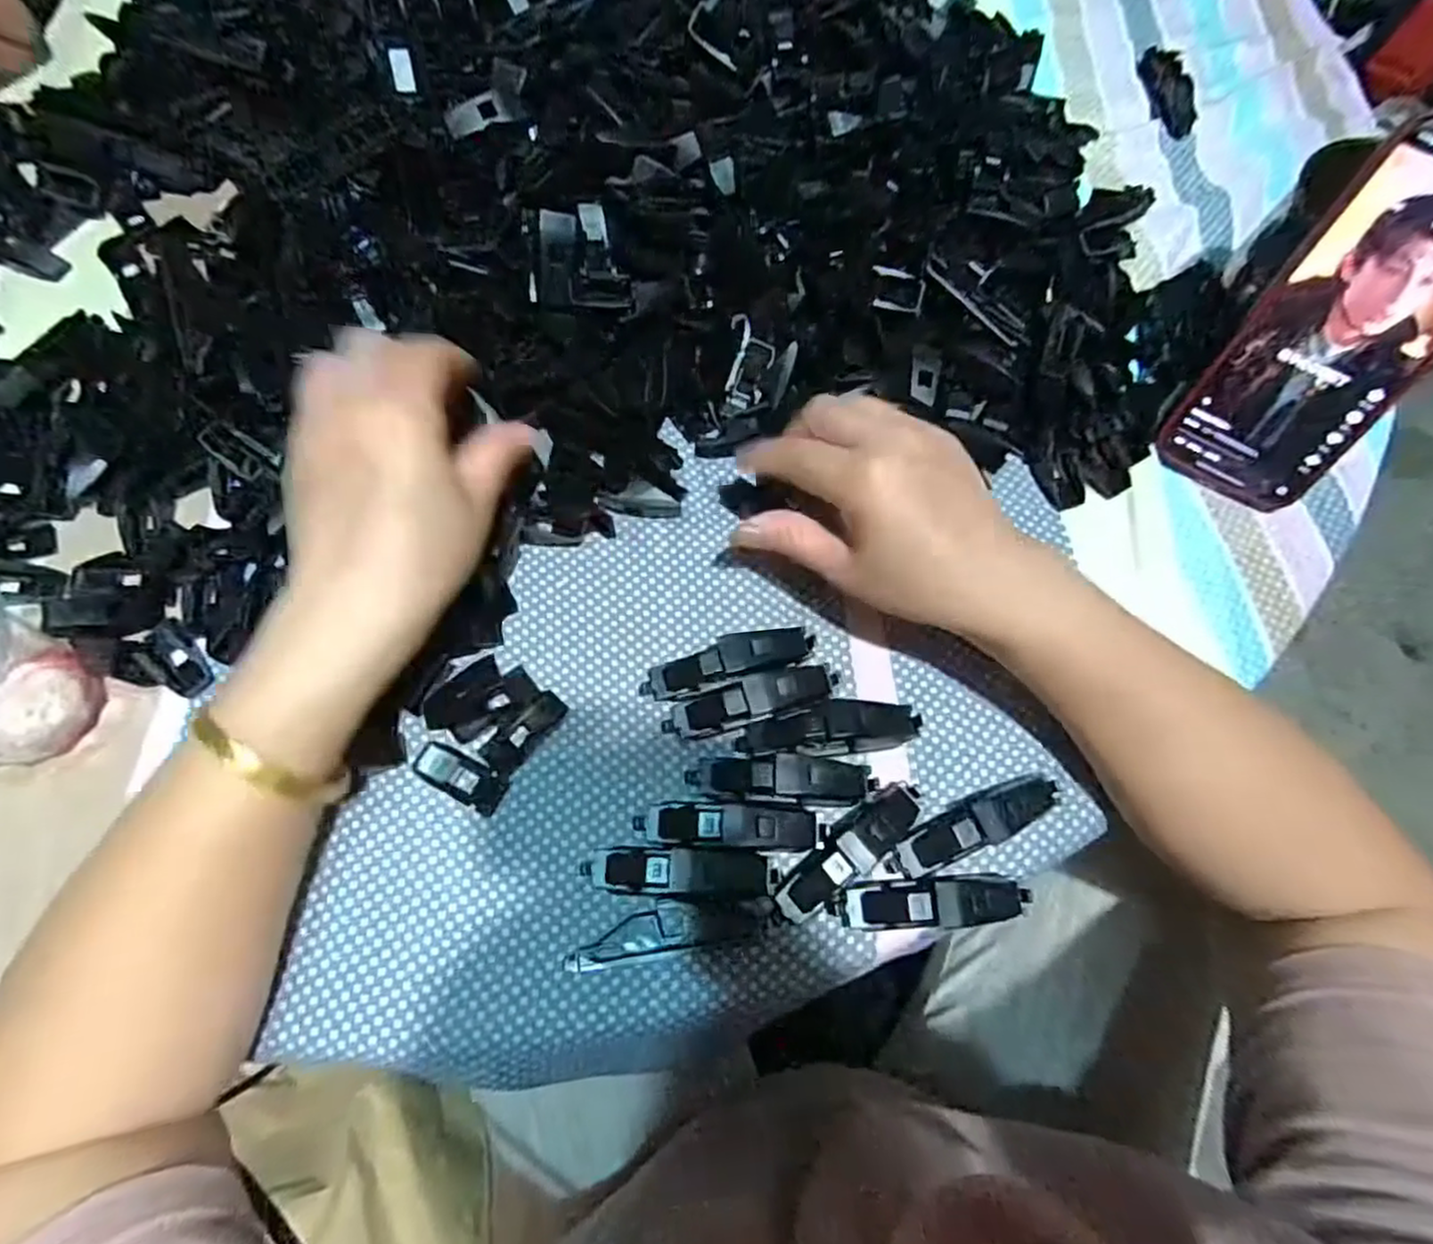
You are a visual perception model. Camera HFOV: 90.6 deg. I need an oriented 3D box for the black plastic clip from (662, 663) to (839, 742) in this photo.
[{"bbox_3d":[0.016,0.036,0.325,0.080,0.007,0.020,-15,71,-8],"label":"black plastic clip"}]

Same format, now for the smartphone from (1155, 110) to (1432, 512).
[{"bbox_3d":[0.287,-0.132,0.325,0.072,0.160,0.013,31,38,9],"label":"smartphone"}]

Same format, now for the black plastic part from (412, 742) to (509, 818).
[{"bbox_3d":[-0.112,0.068,0.312,0.042,0.004,0.018,30,71,9],"label":"black plastic part"}]

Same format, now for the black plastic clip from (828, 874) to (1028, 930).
[{"bbox_3d":[0.088,0.115,0.290,0.079,0.022,0.018,-2,70,-3],"label":"black plastic clip"}]

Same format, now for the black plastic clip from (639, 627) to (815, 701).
[{"bbox_3d":[0.005,0.018,0.333,0.081,0.007,0.022,-15,71,-8],"label":"black plastic clip"}]

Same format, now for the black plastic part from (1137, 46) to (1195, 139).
[{"bbox_3d":[0.301,-0.354,0.470,0.022,0.015,0.074,-4,70,-2],"label":"black plastic part"}]

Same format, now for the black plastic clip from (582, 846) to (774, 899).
[{"bbox_3d":[-0.015,0.106,0.299,0.079,0.008,0.020,2,70,-2],"label":"black plastic clip"}]

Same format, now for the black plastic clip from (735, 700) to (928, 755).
[{"bbox_3d":[0.051,0.048,0.321,0.081,0.008,0.025,-6,70,-5],"label":"black plastic clip"}]

